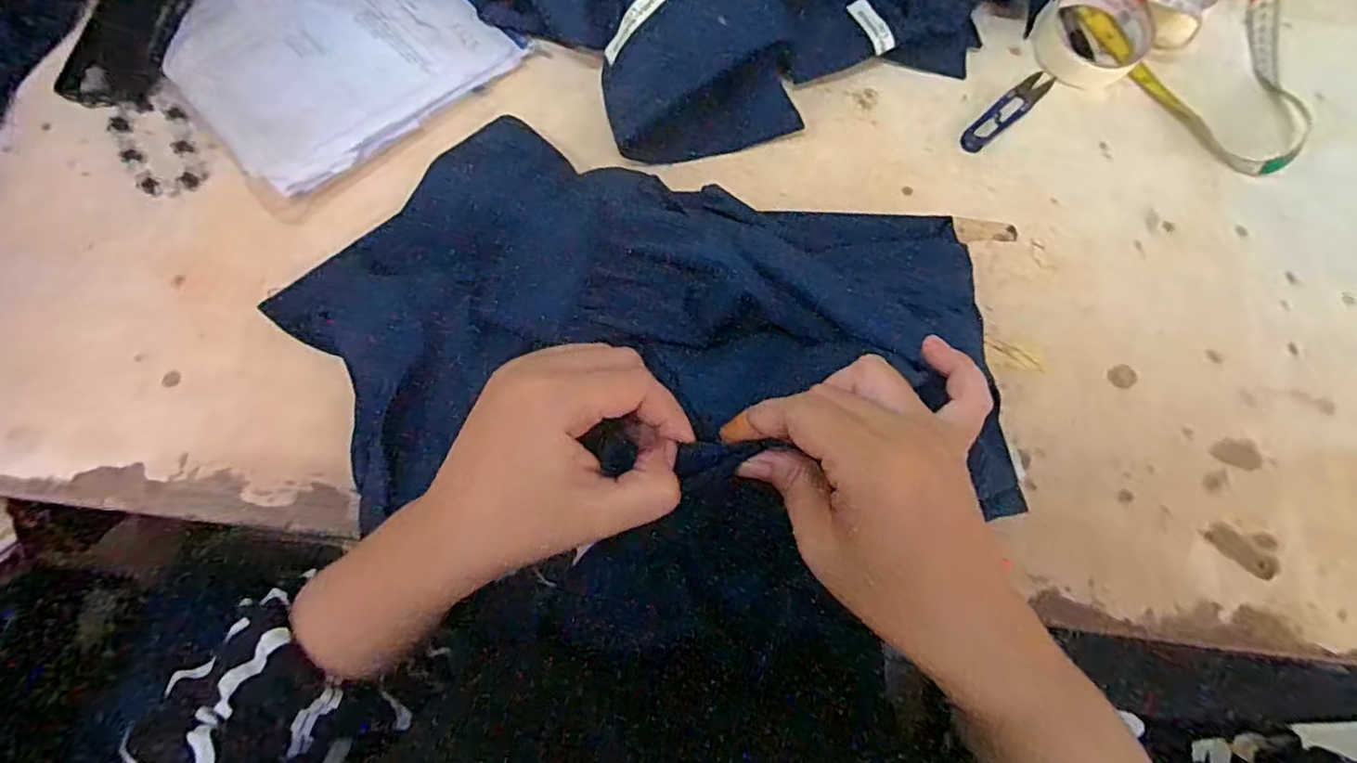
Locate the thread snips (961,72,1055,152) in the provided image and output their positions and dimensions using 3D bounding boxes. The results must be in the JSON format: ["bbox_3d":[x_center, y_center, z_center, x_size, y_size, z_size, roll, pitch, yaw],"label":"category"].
[{"bbox_3d":[0.261,-0.215,0.500,0.099,0.004,0.024,-42,78,-12],"label":"thread snips"}]

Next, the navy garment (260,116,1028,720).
[{"bbox_3d":[-0.041,-0.004,0.395,0.431,0.053,0.299,12,73,3],"label":"navy garment"}]

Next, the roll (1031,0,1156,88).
[{"bbox_3d":[0.334,-0.280,0.505,0.082,0.031,0.077,0,72,-1],"label":"roll"}]

